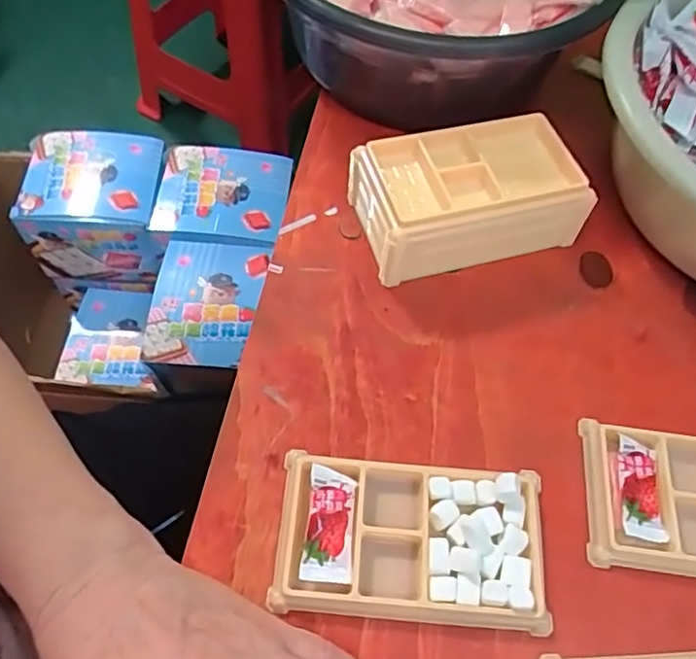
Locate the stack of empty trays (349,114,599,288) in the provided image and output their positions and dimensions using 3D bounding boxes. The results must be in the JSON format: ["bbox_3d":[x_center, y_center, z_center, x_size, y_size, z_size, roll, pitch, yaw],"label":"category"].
[{"bbox_3d":[0.080,-0.086,0.398,0.141,0.055,0.083,-11,61,-8],"label":"stack of empty trays"}]

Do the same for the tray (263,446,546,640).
[{"bbox_3d":[0.032,0.107,0.310,0.135,0.016,0.076,6,60,1],"label":"tray"}]

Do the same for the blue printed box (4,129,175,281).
[{"bbox_3d":[-0.327,-0.166,0.823,0.183,0.138,0.146,2,60,-1],"label":"blue printed box"}]

